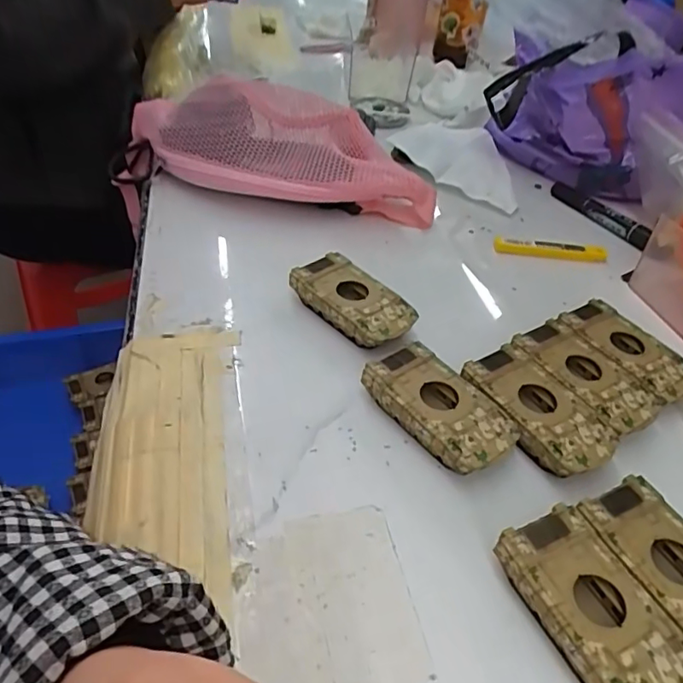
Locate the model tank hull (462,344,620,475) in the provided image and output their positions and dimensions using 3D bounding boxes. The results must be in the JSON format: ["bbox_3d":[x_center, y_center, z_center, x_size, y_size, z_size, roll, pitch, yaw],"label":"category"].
[{"bbox_3d":[0.124,0.047,0.361,0.050,0.027,0.094,-20,49,-28],"label":"model tank hull"}]

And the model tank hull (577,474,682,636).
[{"bbox_3d":[0.167,0.120,0.286,0.050,0.026,0.094,-15,47,-24],"label":"model tank hull"}]

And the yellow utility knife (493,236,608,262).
[{"bbox_3d":[0.193,-0.088,0.525,0.103,0.010,0.016,6,42,-2],"label":"yellow utility knife"}]

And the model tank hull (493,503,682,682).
[{"bbox_3d":[0.120,0.132,0.268,0.052,0.026,0.095,-15,47,-24],"label":"model tank hull"}]

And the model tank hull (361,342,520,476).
[{"bbox_3d":[0.062,0.043,0.355,0.051,0.027,0.092,-25,51,-31],"label":"model tank hull"}]

